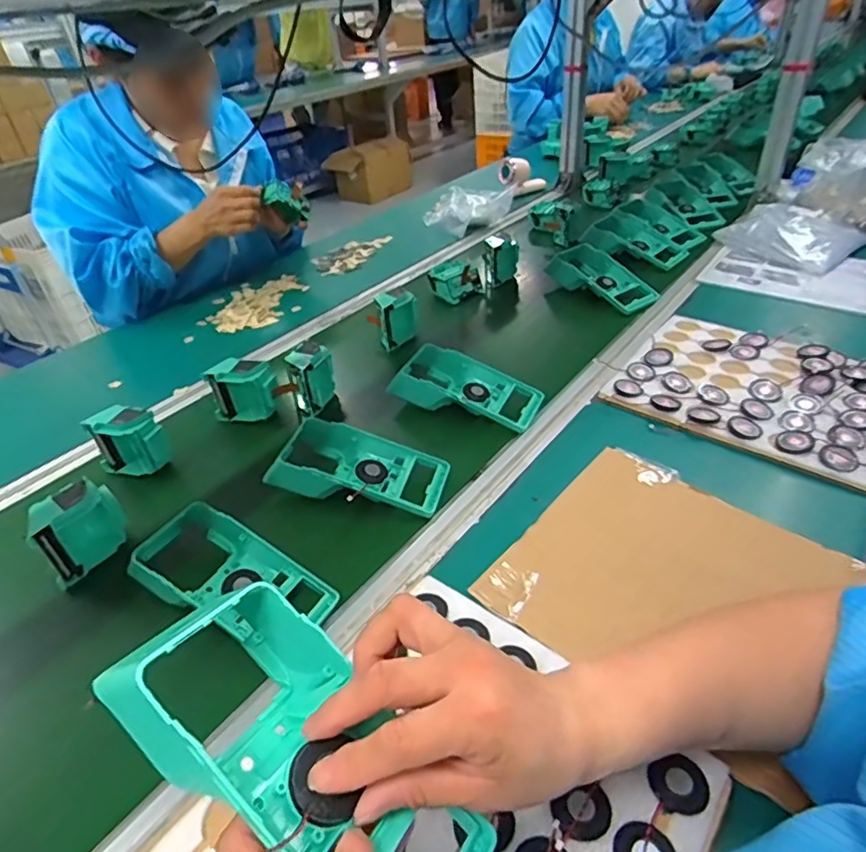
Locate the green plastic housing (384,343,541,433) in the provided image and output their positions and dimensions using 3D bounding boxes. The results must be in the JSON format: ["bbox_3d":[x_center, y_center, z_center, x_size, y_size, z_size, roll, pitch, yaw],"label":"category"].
[{"bbox_3d":[0.042,-0.053,0.729,0.185,0.044,0.088,12,39,20],"label":"green plastic housing"}]

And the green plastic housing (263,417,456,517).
[{"bbox_3d":[-0.079,0.042,0.616,0.180,0.043,0.090,8,38,16],"label":"green plastic housing"}]

